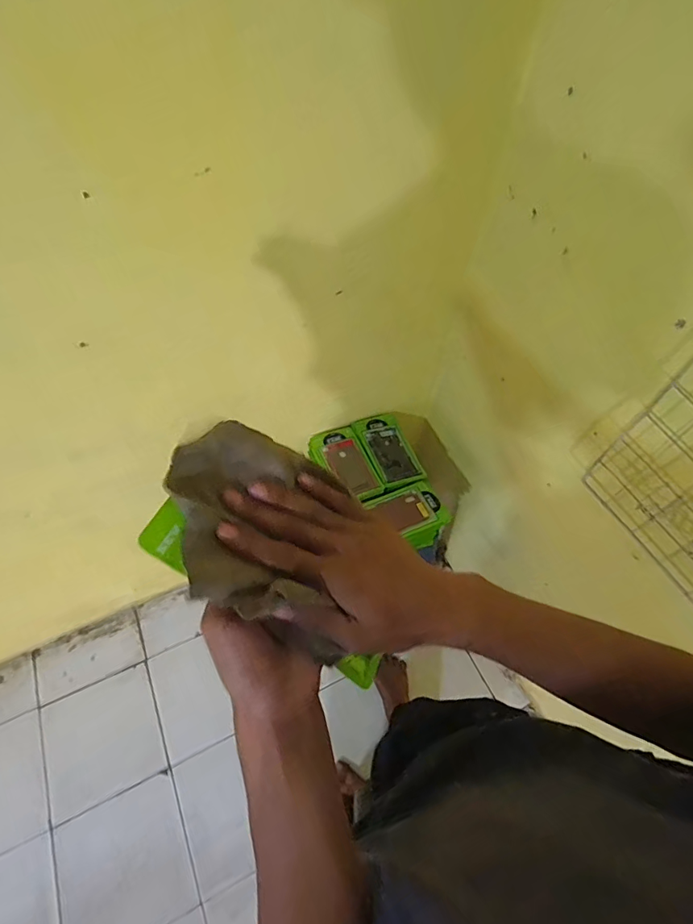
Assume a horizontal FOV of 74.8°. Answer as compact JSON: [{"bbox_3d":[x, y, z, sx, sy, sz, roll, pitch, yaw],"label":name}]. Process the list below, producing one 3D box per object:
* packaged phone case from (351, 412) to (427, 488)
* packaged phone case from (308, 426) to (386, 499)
[{"bbox_3d":[0.106,-0.034,1.125,0.118,0.021,0.217,-19,59,-14],"label":"packaged phone case"},{"bbox_3d":[-0.006,0.000,1.094,0.123,0.024,0.209,-20,59,-14],"label":"packaged phone case"}]

